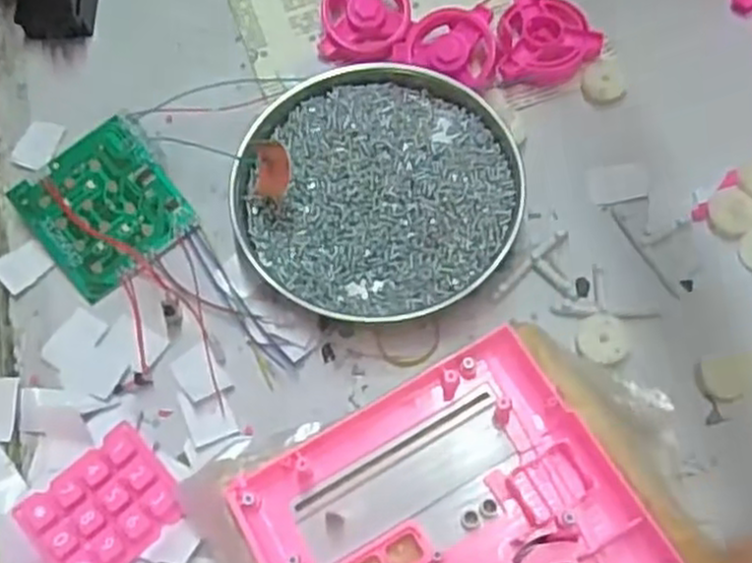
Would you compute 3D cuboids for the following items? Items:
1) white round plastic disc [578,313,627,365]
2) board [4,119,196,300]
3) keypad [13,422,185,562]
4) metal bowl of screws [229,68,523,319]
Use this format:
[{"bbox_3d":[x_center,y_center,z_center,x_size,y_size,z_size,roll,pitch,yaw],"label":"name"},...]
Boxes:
[{"bbox_3d":[0.104,0.027,0.352,0.021,0.007,0.024,-4,68,2],"label":"white round plastic disc"},{"bbox_3d":[-0.135,-0.038,0.386,0.071,0.015,0.070,-37,72,-11],"label":"board"},{"bbox_3d":[-0.117,0.096,0.326,0.060,0.006,0.047,-41,71,-12],"label":"keypad"},{"bbox_3d":[0.000,-0.046,0.377,0.133,0.025,0.128,-1,68,3],"label":"metal bowl of screws"}]

